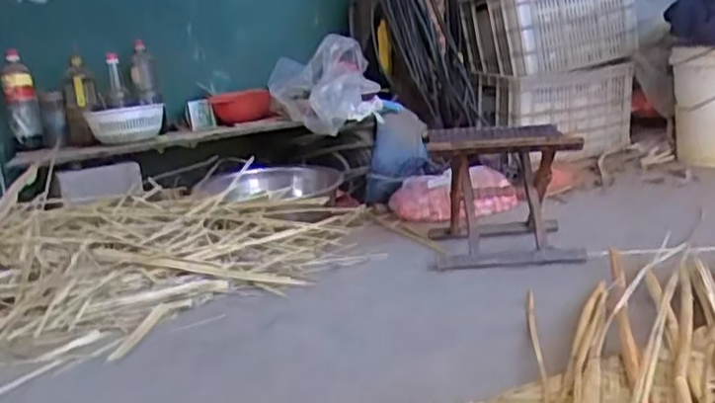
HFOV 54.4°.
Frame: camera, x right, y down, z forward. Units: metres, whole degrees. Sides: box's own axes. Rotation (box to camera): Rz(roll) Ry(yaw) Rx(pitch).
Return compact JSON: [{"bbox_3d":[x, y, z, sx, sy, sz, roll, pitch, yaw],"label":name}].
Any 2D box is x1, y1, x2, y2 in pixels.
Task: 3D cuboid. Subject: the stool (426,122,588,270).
[{"bbox_3d":[0.295,-0.015,1.430,0.295,0.265,0.295,-2,13,10],"label":"stool"}]

